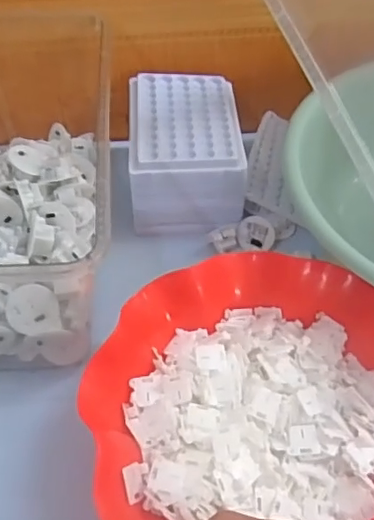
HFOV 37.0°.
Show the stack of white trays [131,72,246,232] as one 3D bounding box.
[{"bbox_3d":[-0.002,-0.100,0.518,0.096,0.077,0.132,-3,50,-2],"label":"stack of white trays"}]

